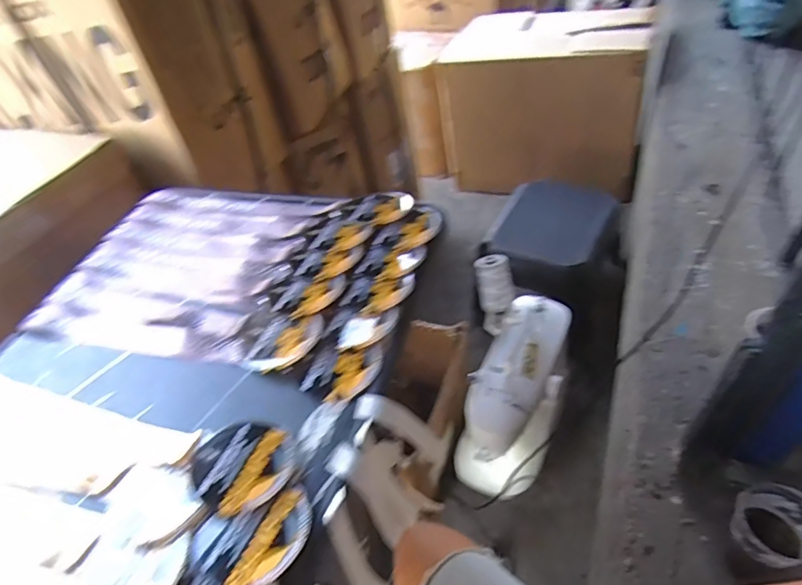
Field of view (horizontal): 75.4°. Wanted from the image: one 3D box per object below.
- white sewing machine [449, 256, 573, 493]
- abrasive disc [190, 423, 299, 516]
[{"bbox_3d":[0.218,0.167,1.007,0.182,0.273,0.350,7,47,14],"label":"white sewing machine"},{"bbox_3d":[-0.114,0.122,0.375,0.072,0.005,0.068,-4,36,3],"label":"abrasive disc"}]

